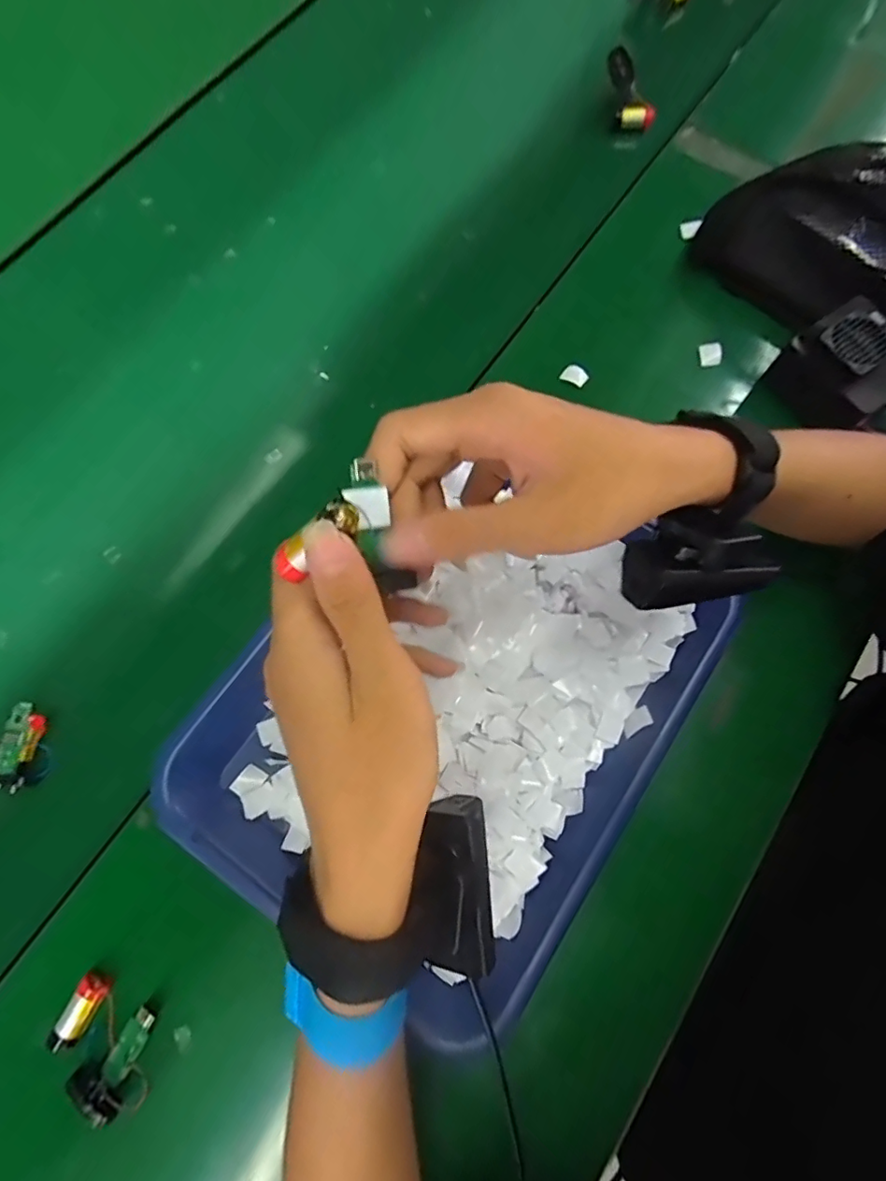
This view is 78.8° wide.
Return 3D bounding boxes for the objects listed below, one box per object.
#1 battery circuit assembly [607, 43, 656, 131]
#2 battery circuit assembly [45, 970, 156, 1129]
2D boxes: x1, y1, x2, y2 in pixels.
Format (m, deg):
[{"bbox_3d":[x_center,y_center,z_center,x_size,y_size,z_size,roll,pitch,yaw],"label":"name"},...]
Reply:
[{"bbox_3d":[0.173,-0.461,0.493,0.024,0.048,0.057,-30,77,-9],"label":"battery circuit assembly"},{"bbox_3d":[-0.191,0.258,0.307,0.065,0.022,0.049,29,76,7],"label":"battery circuit assembly"}]

